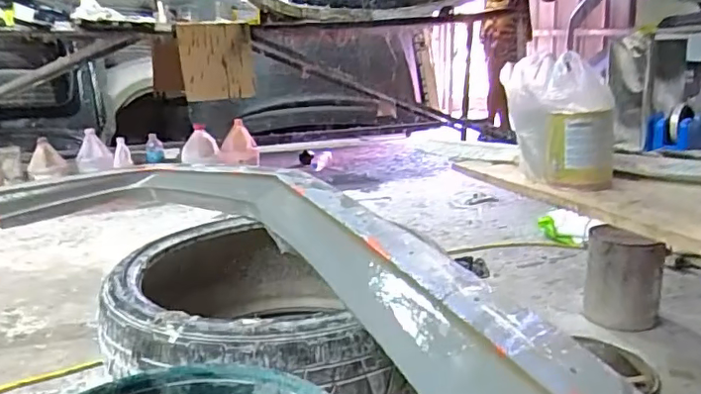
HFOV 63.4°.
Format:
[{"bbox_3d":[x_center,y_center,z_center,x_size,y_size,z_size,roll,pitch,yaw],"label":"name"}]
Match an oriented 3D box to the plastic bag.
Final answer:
[{"bbox_3d":[0.364,-0.134,0.987,0.179,0.202,0.154,2,15,16],"label":"plastic bag"}]

